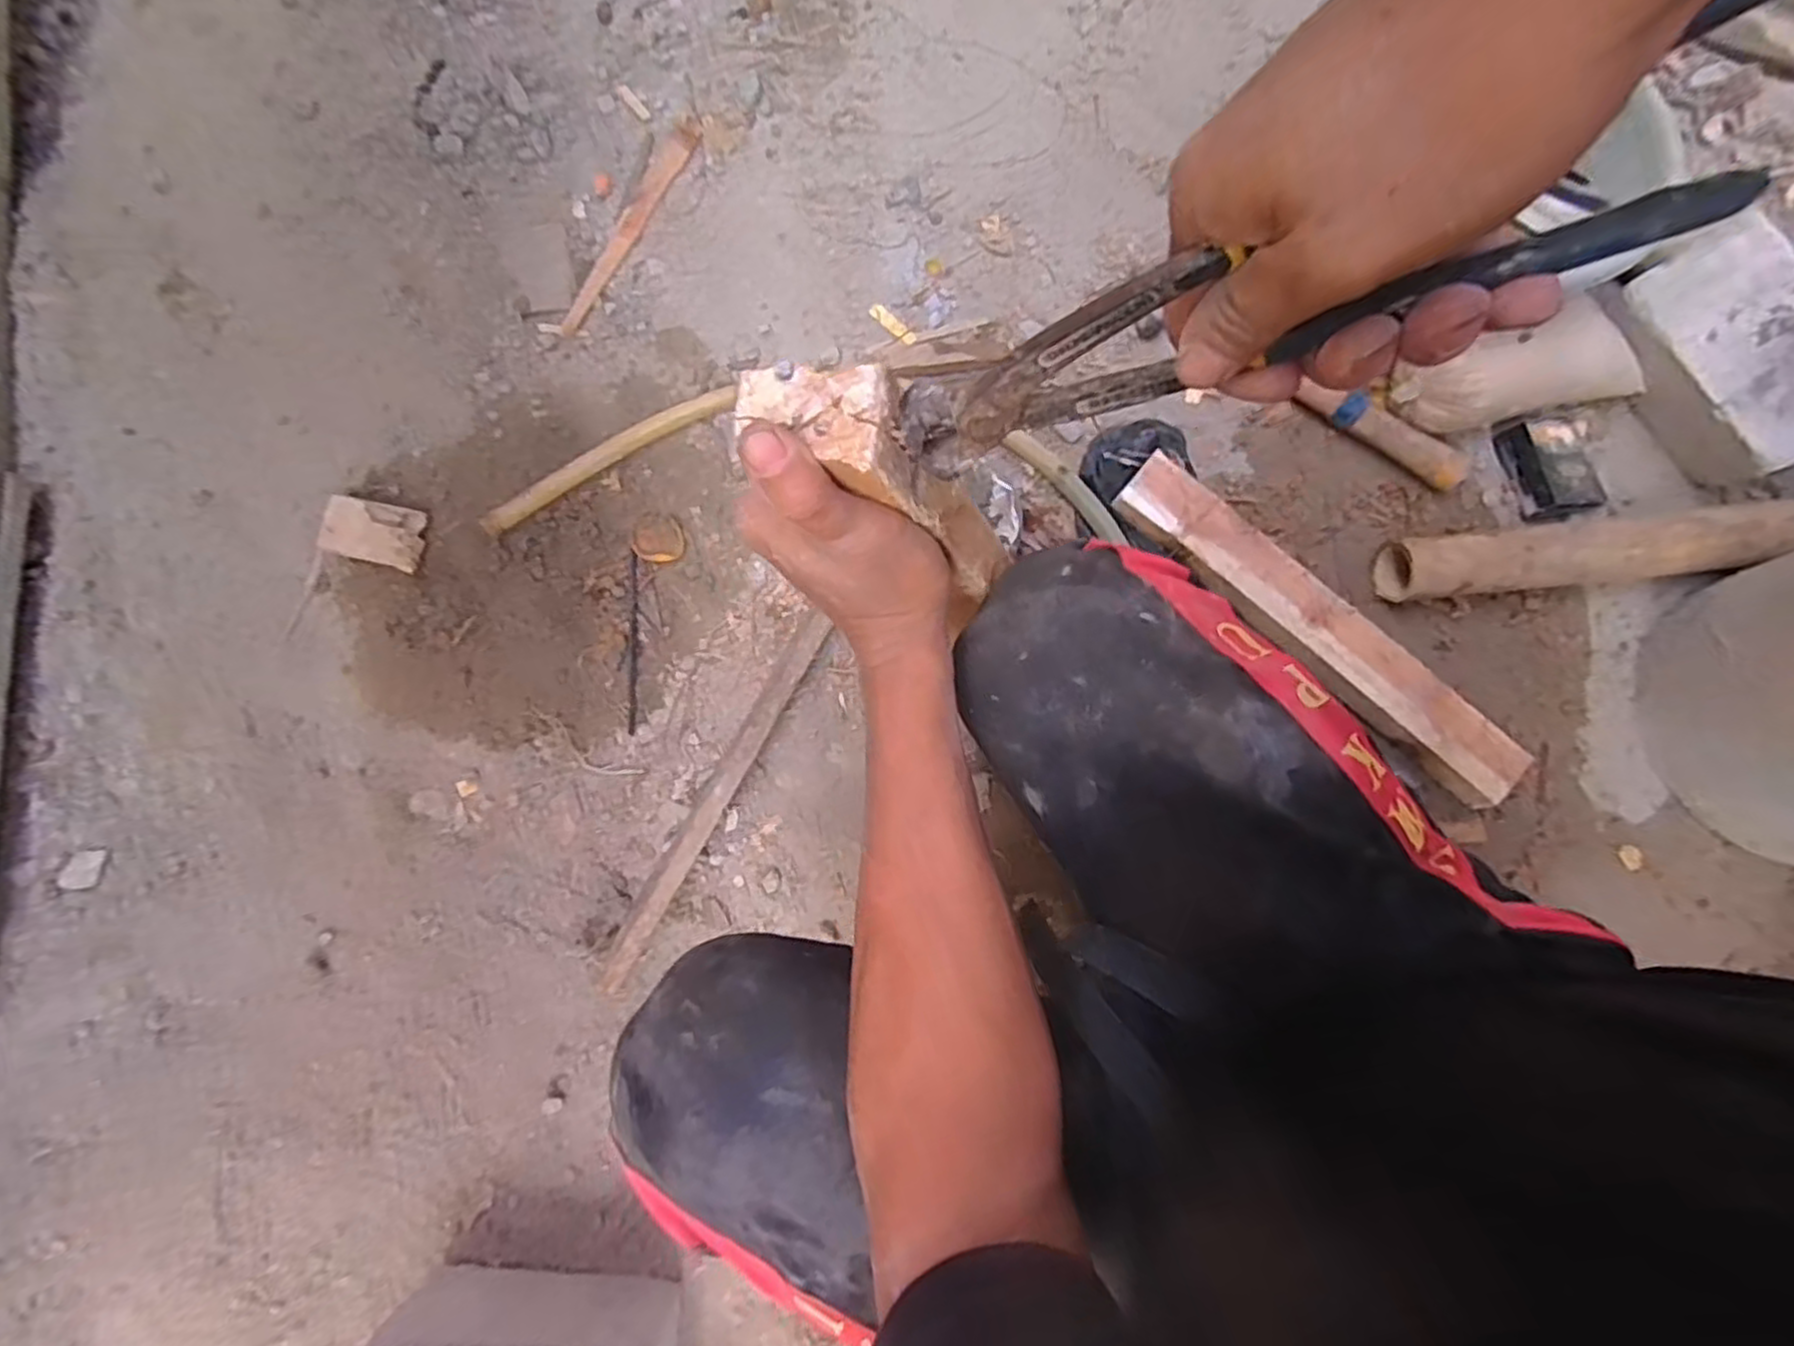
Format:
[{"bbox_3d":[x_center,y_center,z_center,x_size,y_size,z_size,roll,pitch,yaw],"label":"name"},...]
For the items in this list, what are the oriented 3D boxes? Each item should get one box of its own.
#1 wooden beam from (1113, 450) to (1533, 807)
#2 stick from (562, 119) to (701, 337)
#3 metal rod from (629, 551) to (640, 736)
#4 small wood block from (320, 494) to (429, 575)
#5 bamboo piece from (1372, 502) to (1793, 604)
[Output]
[{"bbox_3d":[0.370,-0.043,0.674,0.402,0.043,0.066,43,83,8],"label":"wooden beam"},{"bbox_3d":[-0.276,-0.469,0.786,0.028,0.004,0.272,25,81,6],"label":"stick"},{"bbox_3d":[-0.247,-0.030,0.706,0.009,0.004,0.172,-3,79,1],"label":"metal rod"},{"bbox_3d":[-0.499,-0.134,0.721,0.090,0.022,0.058,12,80,3],"label":"small wood block"},{"bbox_3d":[0.618,-0.109,0.667,0.349,0.063,0.063,-4,79,0],"label":"bamboo piece"}]

